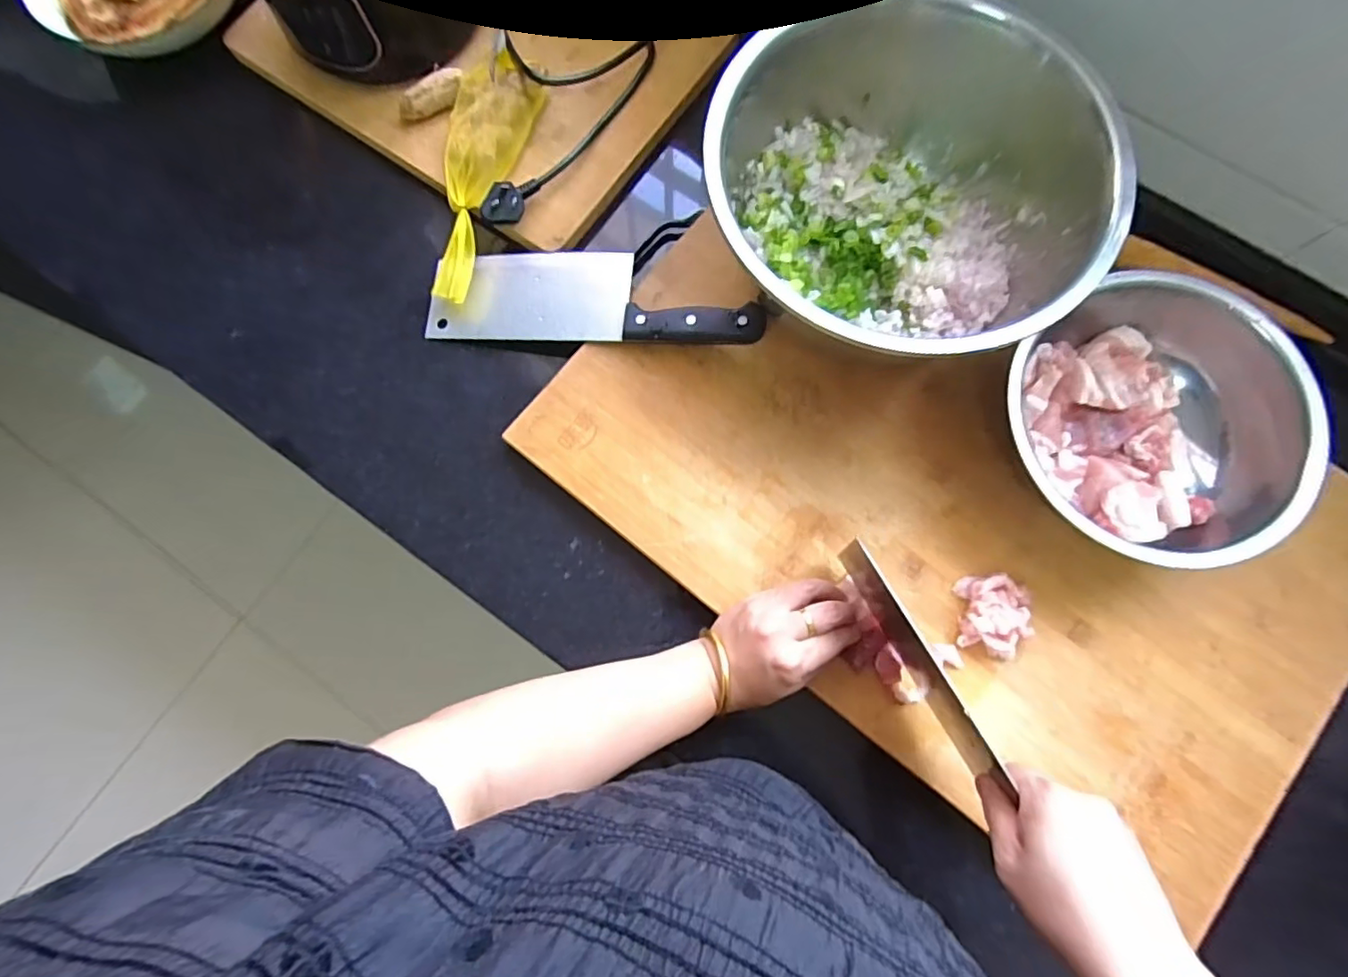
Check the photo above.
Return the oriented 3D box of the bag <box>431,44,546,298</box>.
[{"bbox_3d":[-0.177,-0.267,0.503,0.069,0.040,0.215,18,79,5],"label":"bag"}]

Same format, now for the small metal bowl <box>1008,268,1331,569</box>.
[{"bbox_3d":[0.340,-0.046,0.423,0.201,0.067,0.187,0,79,0],"label":"small metal bowl"}]

